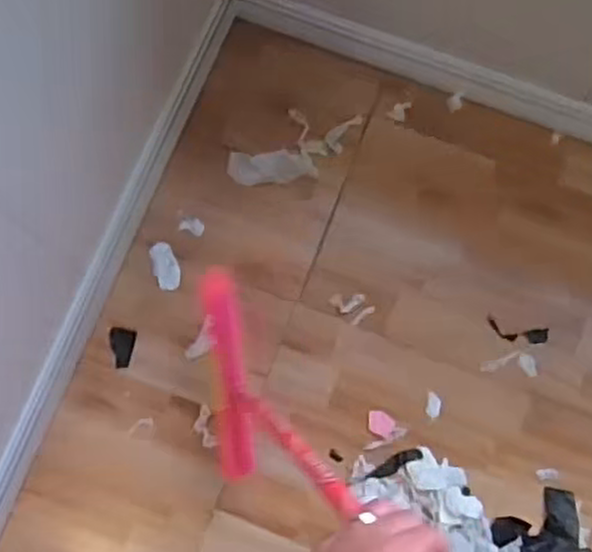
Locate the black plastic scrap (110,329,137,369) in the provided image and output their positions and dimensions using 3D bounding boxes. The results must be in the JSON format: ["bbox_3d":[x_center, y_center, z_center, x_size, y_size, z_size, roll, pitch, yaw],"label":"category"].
[{"bbox_3d":[-0.297,0.123,1.300,0.043,0.004,0.070,-1,73,-10],"label":"black plastic scrap"}]

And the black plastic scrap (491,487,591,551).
[{"bbox_3d":[0.409,0.451,1.227,0.150,0.028,0.179,-16,78,-4],"label":"black plastic scrap"}]

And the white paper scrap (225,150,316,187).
[{"bbox_3d":[-0.043,-0.203,1.401,0.159,0.013,0.065,-4,78,-2],"label":"white paper scrap"}]

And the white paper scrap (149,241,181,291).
[{"bbox_3d":[-0.231,-0.017,1.339,0.044,0.008,0.088,-24,79,-6],"label":"white paper scrap"}]

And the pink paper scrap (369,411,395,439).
[{"bbox_3d":[0.144,0.250,1.272,0.044,0.008,0.042,8,73,4],"label":"pink paper scrap"}]

